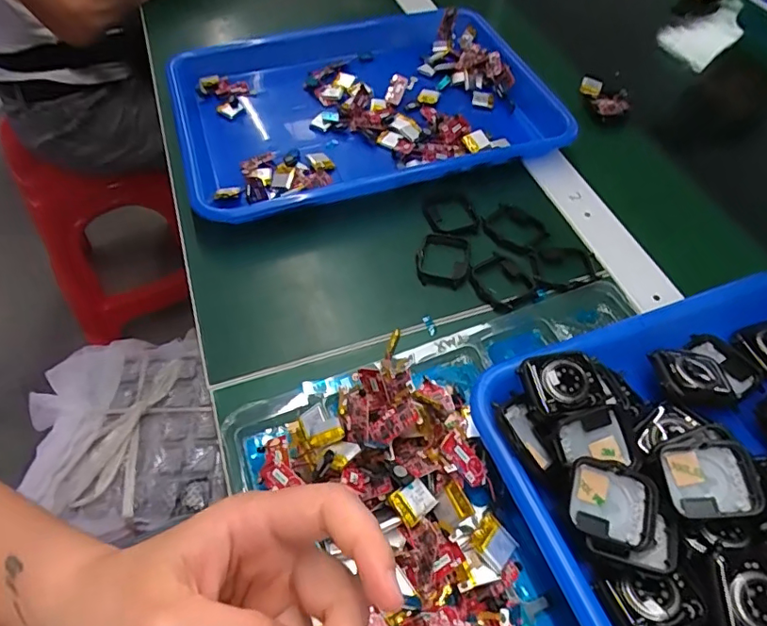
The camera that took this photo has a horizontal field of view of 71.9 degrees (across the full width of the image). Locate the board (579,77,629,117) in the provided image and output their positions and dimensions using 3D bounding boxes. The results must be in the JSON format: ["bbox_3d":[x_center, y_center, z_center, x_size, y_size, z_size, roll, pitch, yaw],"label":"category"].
[{"bbox_3d":[0.210,-0.208,0.509,0.026,0.016,0.049,-24,59,-18],"label":"board"}]

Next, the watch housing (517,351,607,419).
[{"bbox_3d":[0.098,0.038,0.287,0.043,0.013,0.035,-10,55,-9],"label":"watch housing"}]

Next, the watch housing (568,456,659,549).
[{"bbox_3d":[0.111,0.091,0.255,0.042,0.011,0.034,13,55,7],"label":"watch housing"}]

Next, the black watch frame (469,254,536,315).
[{"bbox_3d":[0.082,-0.022,0.377,0.038,0.006,0.046,-33,62,-23],"label":"black watch frame"}]

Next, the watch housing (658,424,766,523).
[{"bbox_3d":[0.158,0.079,0.258,0.040,0.012,0.041,-10,55,-9],"label":"watch housing"}]

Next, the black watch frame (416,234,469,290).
[{"bbox_3d":[0.044,-0.039,0.389,0.038,0.005,0.046,5,54,2],"label":"black watch frame"}]

